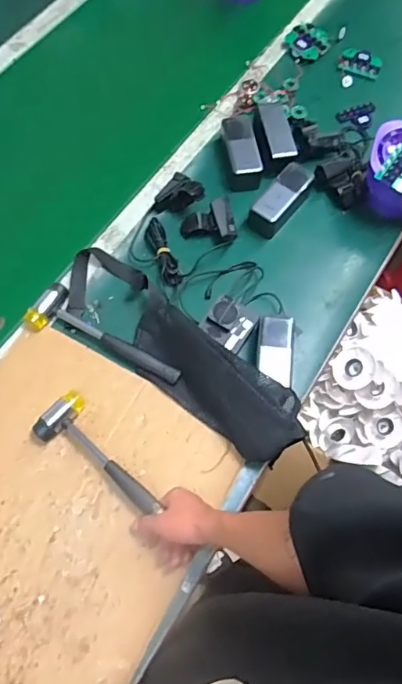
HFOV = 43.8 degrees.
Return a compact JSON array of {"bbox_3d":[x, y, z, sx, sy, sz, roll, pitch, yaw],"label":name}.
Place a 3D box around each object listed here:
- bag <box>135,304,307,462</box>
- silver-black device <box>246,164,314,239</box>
[{"bbox_3d":[0.012,0.049,0.710,0.292,0.088,0.096,39,71,13],"label":"bag"},{"bbox_3d":[0.138,-0.246,0.863,0.059,0.035,0.142,36,70,12],"label":"silver-black device"}]

